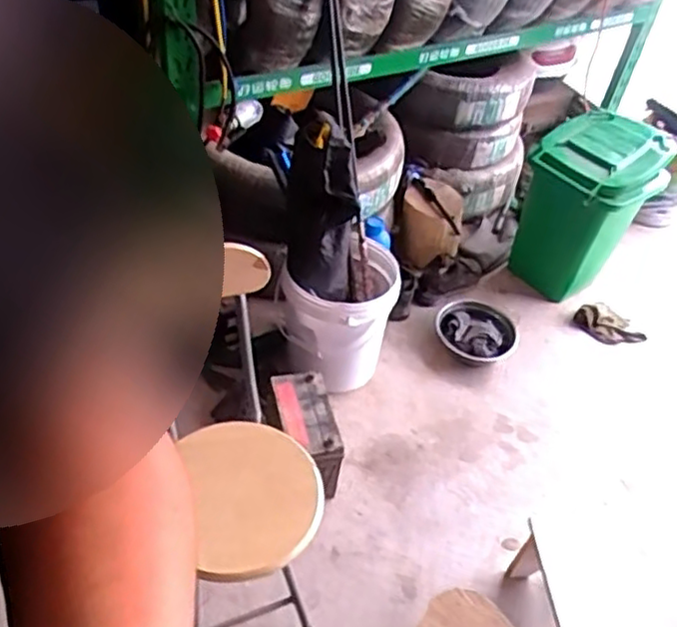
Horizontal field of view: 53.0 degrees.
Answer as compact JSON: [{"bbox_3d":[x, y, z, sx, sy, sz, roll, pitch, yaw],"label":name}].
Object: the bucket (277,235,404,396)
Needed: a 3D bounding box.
[{"bbox_3d":[-0.004,0.007,1.753,0.276,0.283,0.315,11,43,3],"label":"bucket"}]

